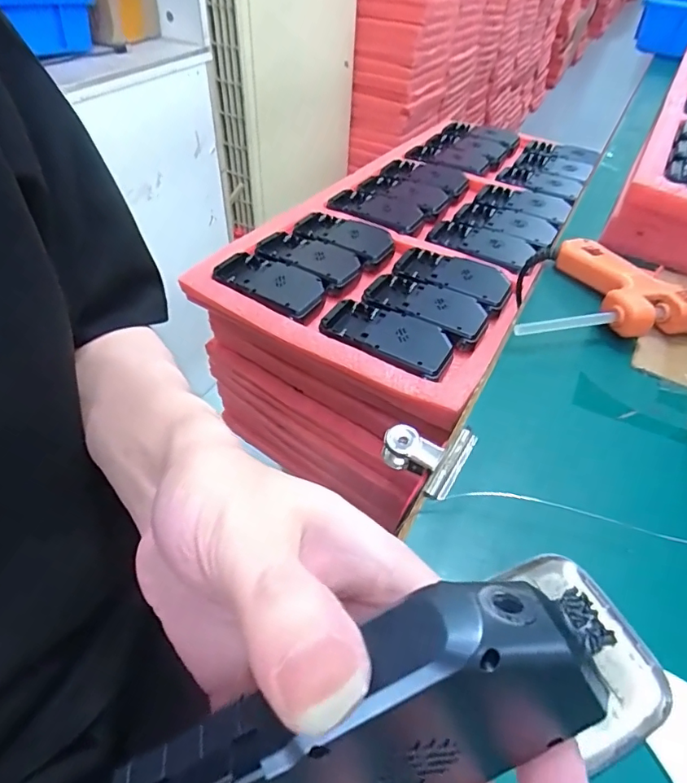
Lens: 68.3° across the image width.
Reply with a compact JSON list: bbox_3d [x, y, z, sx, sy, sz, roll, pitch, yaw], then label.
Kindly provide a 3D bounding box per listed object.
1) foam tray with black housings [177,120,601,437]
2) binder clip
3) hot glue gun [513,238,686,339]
[{"bbox_3d":[0.117,-0.202,0.598,0.294,0.039,0.591,28,52,22],"label":"foam tray with black housings"},{"bbox_3d":[0.046,0.034,0.286,0.044,0.018,0.041,26,50,21],"label":"binder clip"},{"bbox_3d":[0.200,-0.077,0.380,0.169,0.033,0.101,-2,46,-4],"label":"hot glue gun"}]

